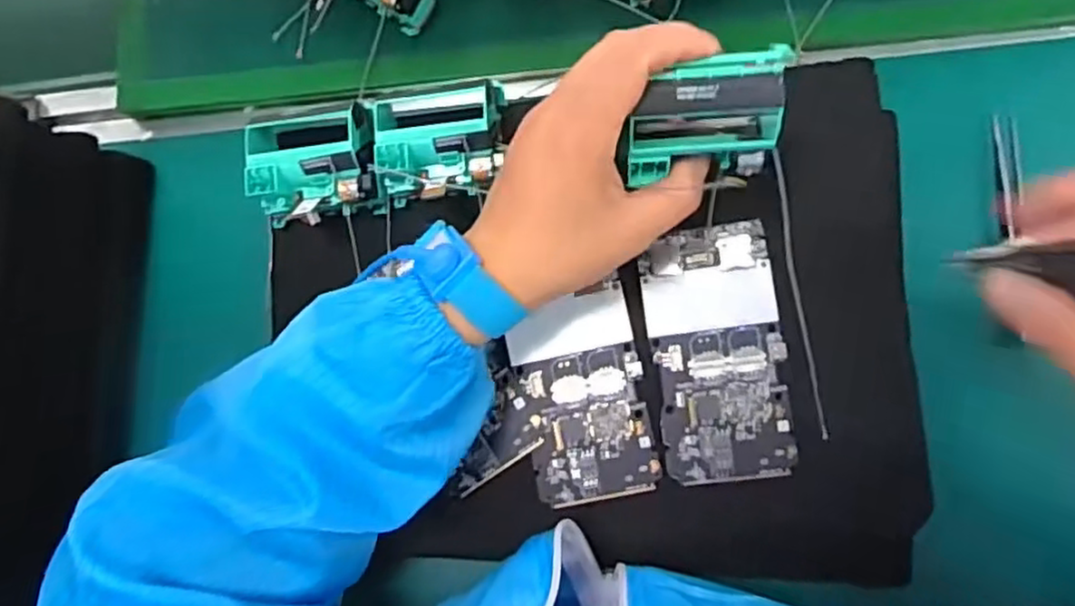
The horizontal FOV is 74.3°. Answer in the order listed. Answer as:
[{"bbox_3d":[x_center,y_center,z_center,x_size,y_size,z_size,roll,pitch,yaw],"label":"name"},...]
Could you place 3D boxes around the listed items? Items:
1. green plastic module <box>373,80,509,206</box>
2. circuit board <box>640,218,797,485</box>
[{"bbox_3d":[-0.051,-0.089,0.394,0.069,0.051,0.068,-8,82,8],"label":"green plastic module"},{"bbox_3d":[0.093,0.026,0.368,0.064,0.005,0.128,-7,82,9],"label":"circuit board"}]

